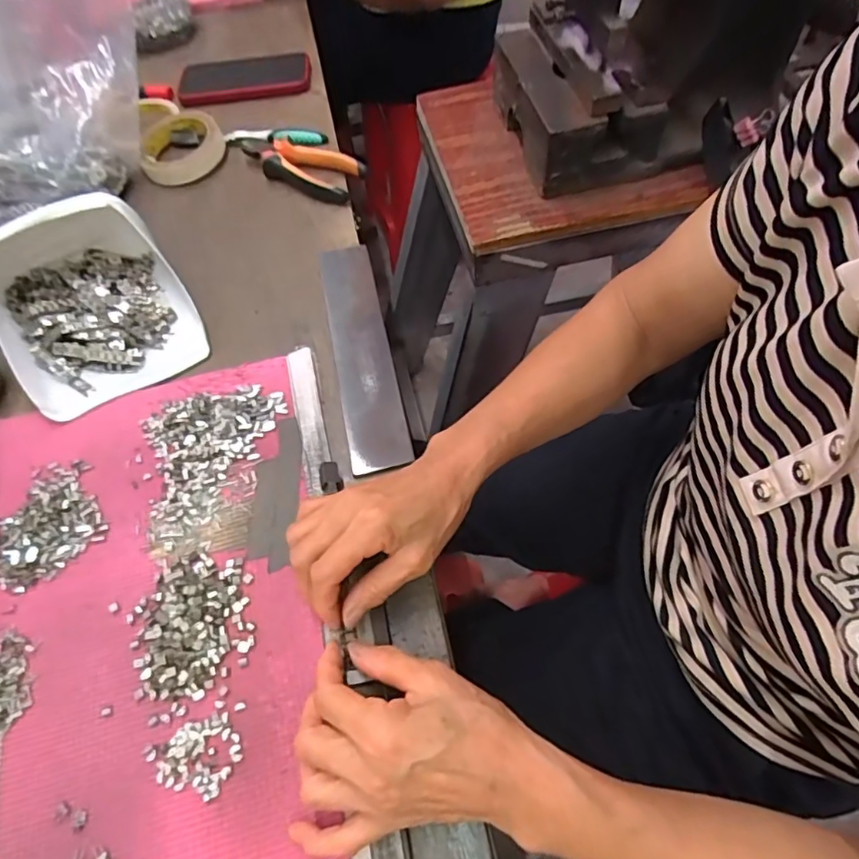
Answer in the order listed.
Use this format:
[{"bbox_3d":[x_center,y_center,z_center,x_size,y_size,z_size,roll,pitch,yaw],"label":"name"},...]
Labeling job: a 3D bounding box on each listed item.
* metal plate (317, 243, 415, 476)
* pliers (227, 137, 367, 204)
[{"bbox_3d":[-0.061,-0.075,0.491,0.049,0.008,0.240,-12,61,-4],"label":"metal plate"},{"bbox_3d":[-0.157,-0.298,0.617,0.179,0.022,0.055,24,64,15],"label":"pliers"}]

